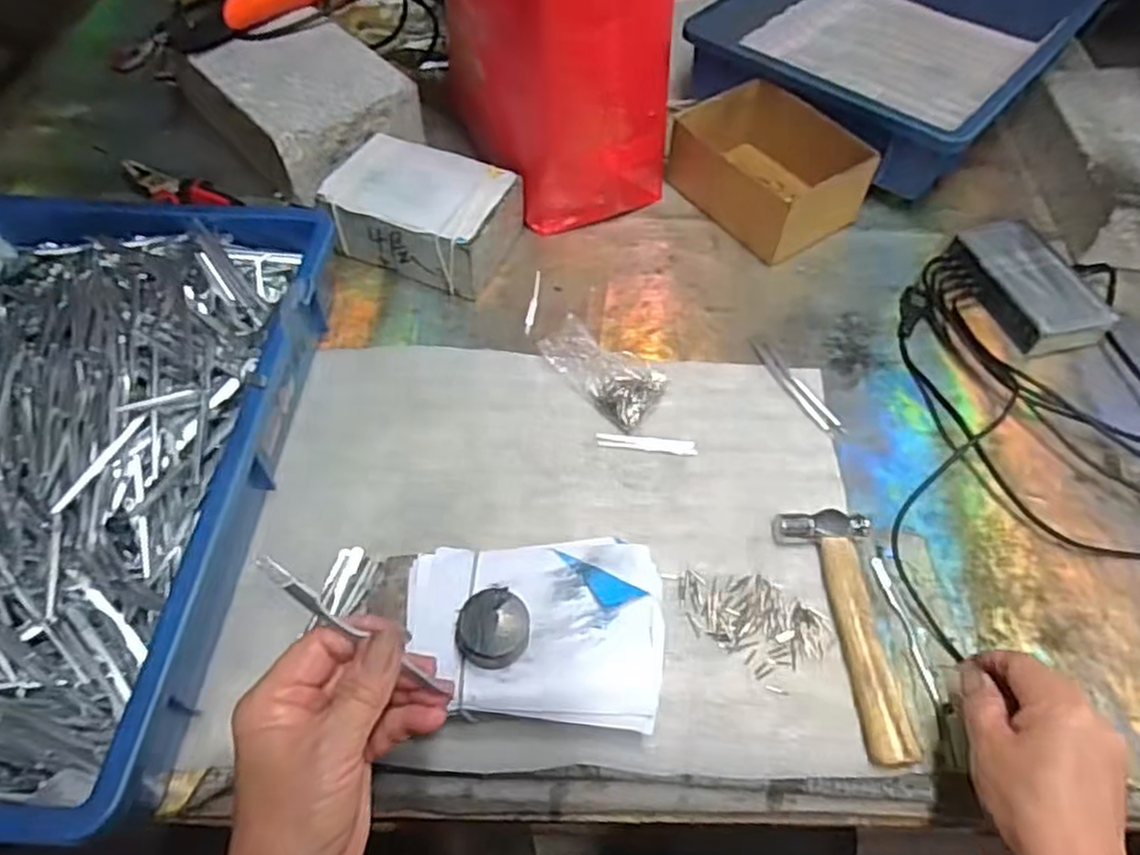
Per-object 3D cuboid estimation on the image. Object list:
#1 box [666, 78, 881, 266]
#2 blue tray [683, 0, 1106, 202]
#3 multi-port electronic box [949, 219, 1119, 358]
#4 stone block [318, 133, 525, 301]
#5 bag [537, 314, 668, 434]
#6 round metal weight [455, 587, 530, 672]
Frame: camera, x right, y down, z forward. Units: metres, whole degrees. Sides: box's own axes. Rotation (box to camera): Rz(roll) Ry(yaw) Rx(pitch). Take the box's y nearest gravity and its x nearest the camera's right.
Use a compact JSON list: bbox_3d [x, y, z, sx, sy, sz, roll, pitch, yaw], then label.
[{"bbox_3d":[0.180,-0.237,0.655,0.112,0.067,0.158,-34,63,-22],"label":"box"},{"bbox_3d":[0.347,-0.413,0.771,0.285,0.091,0.404,36,62,21],"label":"blue tray"},{"bbox_3d":[0.385,-0.120,0.605,0.080,0.034,0.132,-20,58,-14],"label":"multi-port electronic box"},{"bbox_3d":[-0.124,-0.185,0.620,0.142,0.067,0.101,20,57,12],"label":"stone block"},{"bbox_3d":[0.024,-0.048,0.539,0.097,0.043,0.059,28,61,15],"label":"bag"},{"bbox_3d":[-0.042,0.112,0.395,0.037,0.024,0.043,17,56,10],"label":"round metal weight"}]

